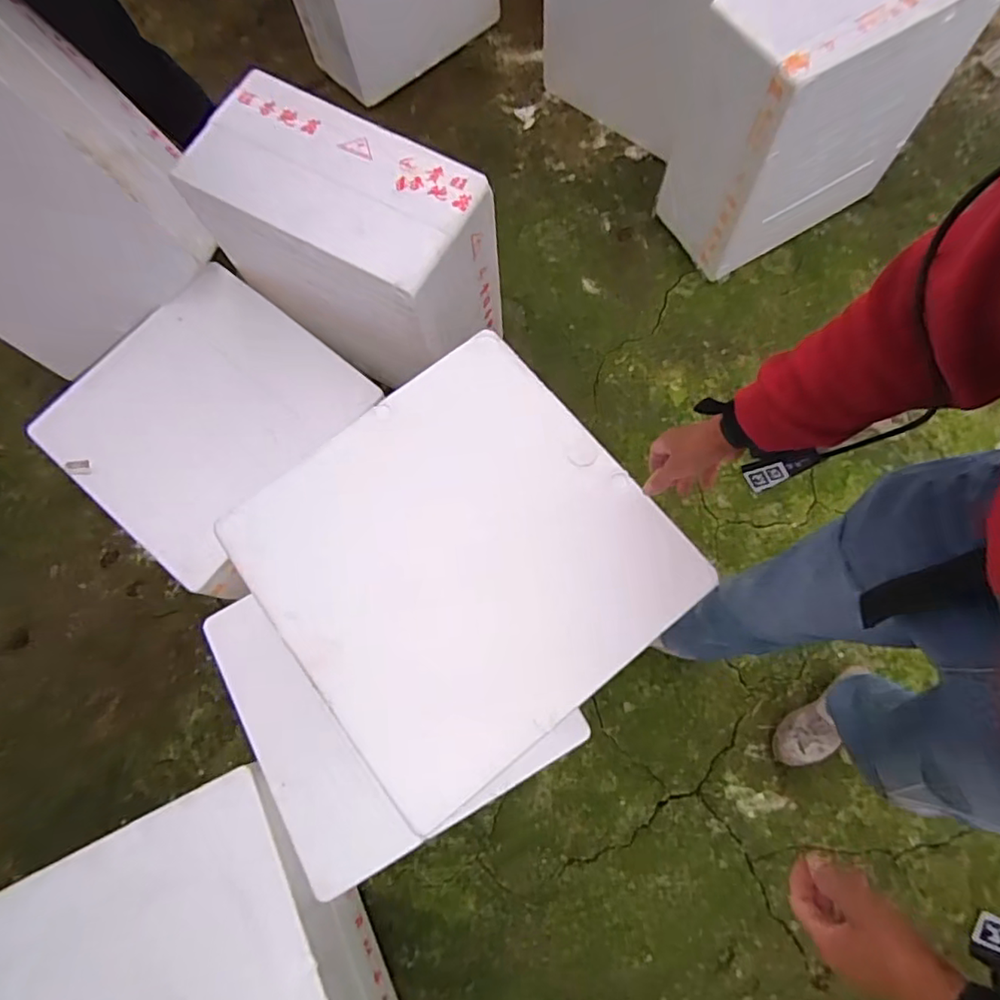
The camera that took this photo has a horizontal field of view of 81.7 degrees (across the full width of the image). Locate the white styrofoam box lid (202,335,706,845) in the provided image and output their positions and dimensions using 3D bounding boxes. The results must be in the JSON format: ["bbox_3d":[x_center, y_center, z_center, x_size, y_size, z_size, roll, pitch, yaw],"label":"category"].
[{"bbox_3d":[-0.053,0.064,0.730,0.458,0.041,0.456,-38,76,-9],"label":"white styrofoam box lid"}]

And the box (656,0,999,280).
[{"bbox_3d":[0.607,-0.780,1.175,0.458,0.480,0.247,-30,76,-7],"label":"box"}]

